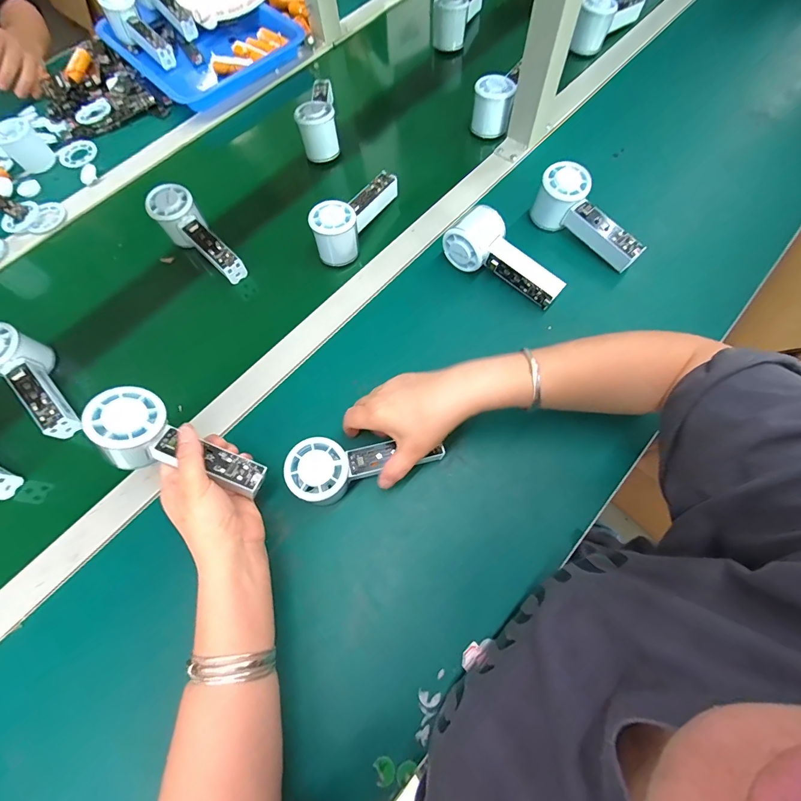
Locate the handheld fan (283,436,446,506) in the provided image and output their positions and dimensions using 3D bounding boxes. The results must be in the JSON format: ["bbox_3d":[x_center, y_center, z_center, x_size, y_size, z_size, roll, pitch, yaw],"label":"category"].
[{"bbox_3d":[-0.036,0.065,0.380,0.147,0.047,0.055,-8,66,-16],"label":"handheld fan"}]

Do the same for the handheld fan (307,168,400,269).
[{"bbox_3d":[-0.059,-0.249,0.512,0.052,0.071,0.143,28,71,13],"label":"handheld fan"}]

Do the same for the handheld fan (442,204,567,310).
[{"bbox_3d":[0.128,-0.171,0.468,0.150,0.053,0.055,38,73,3],"label":"handheld fan"}]

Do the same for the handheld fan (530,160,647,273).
[{"bbox_3d":[0.231,-0.223,0.483,0.046,0.068,0.148,-43,87,-15],"label":"handheld fan"}]

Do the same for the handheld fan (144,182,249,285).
[{"bbox_3d":[-0.265,-0.216,0.509,0.058,0.048,0.155,-43,89,-15],"label":"handheld fan"}]

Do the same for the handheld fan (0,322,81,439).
[{"bbox_3d":[-0.428,-0.017,0.447,0.053,0.063,0.159,-39,86,-14],"label":"handheld fan"}]

